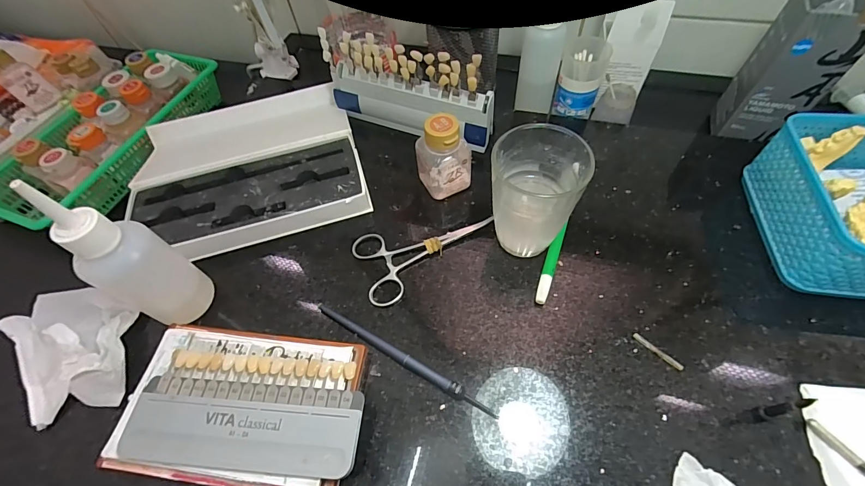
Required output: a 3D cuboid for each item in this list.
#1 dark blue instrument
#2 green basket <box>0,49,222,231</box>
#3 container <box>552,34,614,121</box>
[{"bbox_3d":[-0.024,0.084,0.277,0.153,0.008,0.009,25,62,19],"label":"dark blue instrument"},{"bbox_3d":[-0.407,-0.144,0.486,0.133,0.074,0.286,16,61,14],"label":"green basket"},{"bbox_3d":[0.156,-0.172,0.398,0.043,0.071,0.044,-2,57,3],"label":"container"}]

